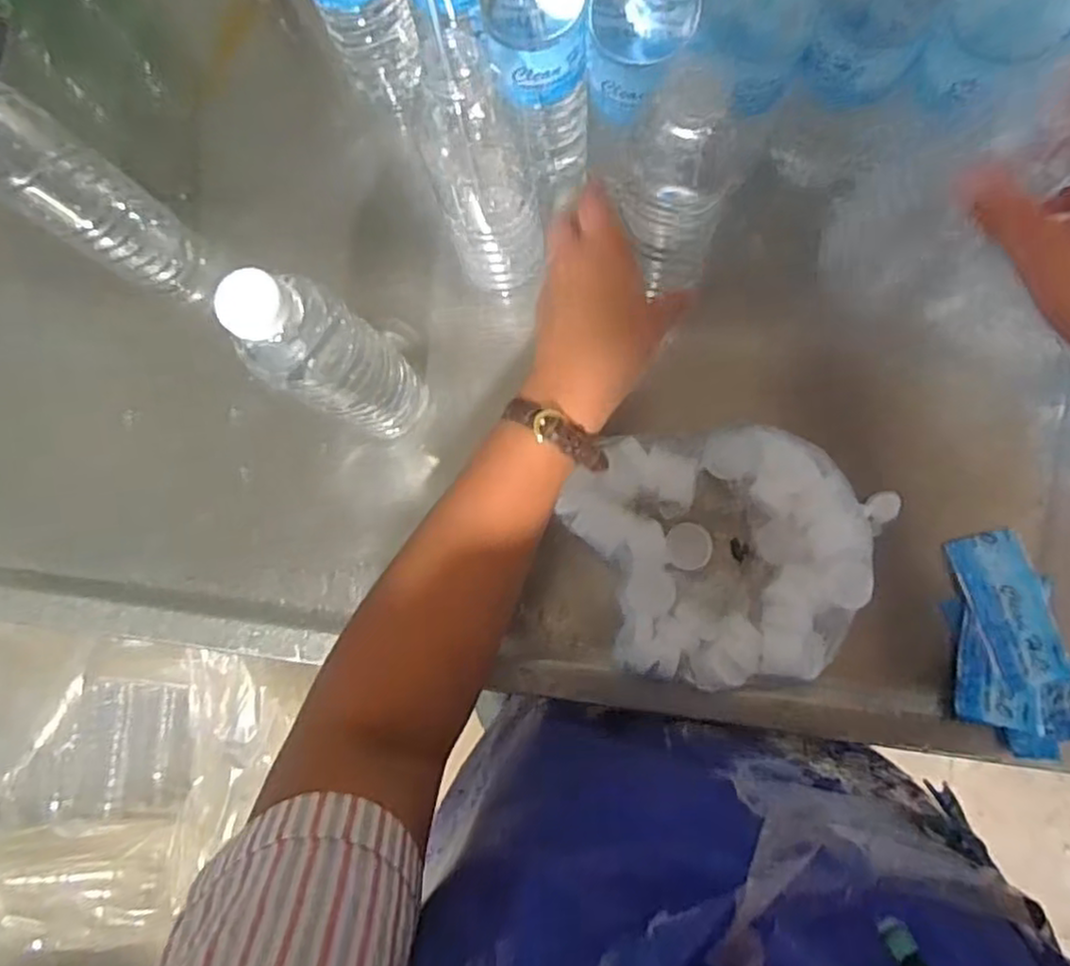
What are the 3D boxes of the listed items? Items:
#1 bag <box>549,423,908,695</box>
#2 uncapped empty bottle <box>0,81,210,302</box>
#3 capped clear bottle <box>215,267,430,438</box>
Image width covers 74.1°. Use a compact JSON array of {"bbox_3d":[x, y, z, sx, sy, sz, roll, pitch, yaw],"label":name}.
[{"bbox_3d":[0.133,0.047,0.475,0.199,0.035,0.159,-4,82,3],"label":"bag"},{"bbox_3d":[-0.297,-0.190,0.460,0.060,0.224,0.065,-32,81,-1],"label":"uncapped empty bottle"},{"bbox_3d":[-0.117,-0.076,0.422,0.059,0.205,0.056,-42,81,-3],"label":"capped clear bottle"}]

